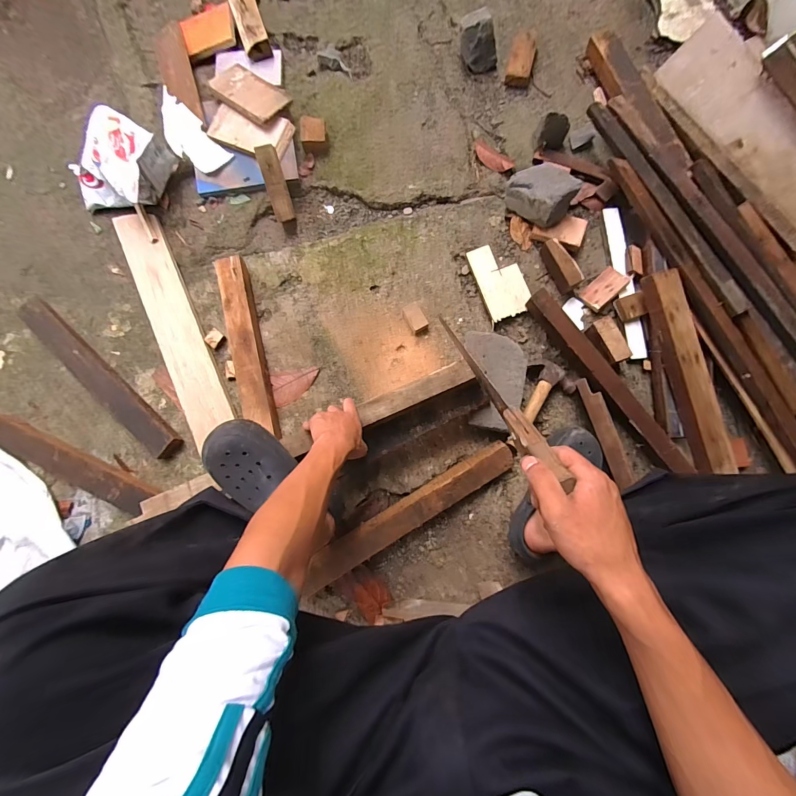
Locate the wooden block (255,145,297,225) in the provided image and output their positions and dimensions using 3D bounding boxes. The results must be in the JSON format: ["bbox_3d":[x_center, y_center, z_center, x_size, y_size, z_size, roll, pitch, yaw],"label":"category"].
[{"bbox_3d":[-0.284,-0.497,0.854,0.042,0.044,0.150,-12,118,1],"label":"wooden block"}]

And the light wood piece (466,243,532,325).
[{"bbox_3d":[0.232,-0.270,0.833,0.097,0.018,0.174,-20,81,0],"label":"light wood piece"}]

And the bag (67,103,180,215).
[{"bbox_3d":[-0.663,-0.547,0.869,0.201,0.128,0.192,19,83,5],"label":"bag"}]

